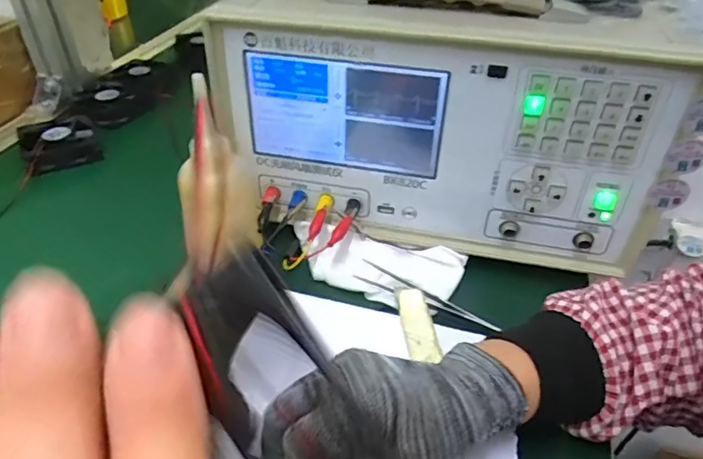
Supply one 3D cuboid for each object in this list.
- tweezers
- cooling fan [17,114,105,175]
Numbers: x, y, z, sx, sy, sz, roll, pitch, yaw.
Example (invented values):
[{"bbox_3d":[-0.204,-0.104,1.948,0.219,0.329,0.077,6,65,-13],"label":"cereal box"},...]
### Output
[{"bbox_3d":[0.059,0.053,0.413,0.120,0.010,0.018,21,44,22],"label":"tweezers"},{"bbox_3d":[-0.338,-0.101,0.603,0.079,0.035,0.071,-20,44,-23],"label":"cooling fan"}]

